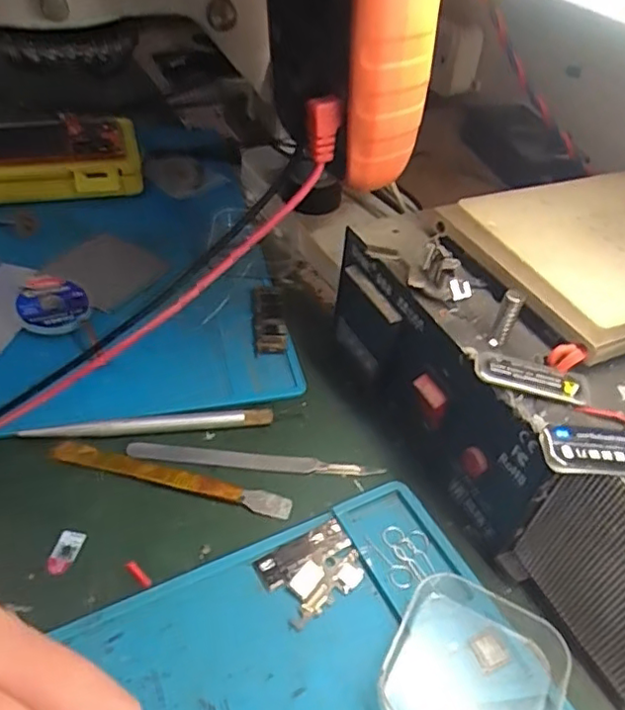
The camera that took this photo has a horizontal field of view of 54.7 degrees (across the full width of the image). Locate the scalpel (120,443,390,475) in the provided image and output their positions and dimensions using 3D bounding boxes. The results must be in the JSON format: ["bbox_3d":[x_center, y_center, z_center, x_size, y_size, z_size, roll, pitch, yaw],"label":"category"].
[{"bbox_3d":[-0.029,0.054,0.309,0.128,0.007,0.008,3,43,0],"label":"scalpel"}]

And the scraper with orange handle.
[{"bbox_3d":[-0.070,0.059,0.297,0.120,0.006,0.012,11,44,8],"label":"scraper with orange handle"}]

